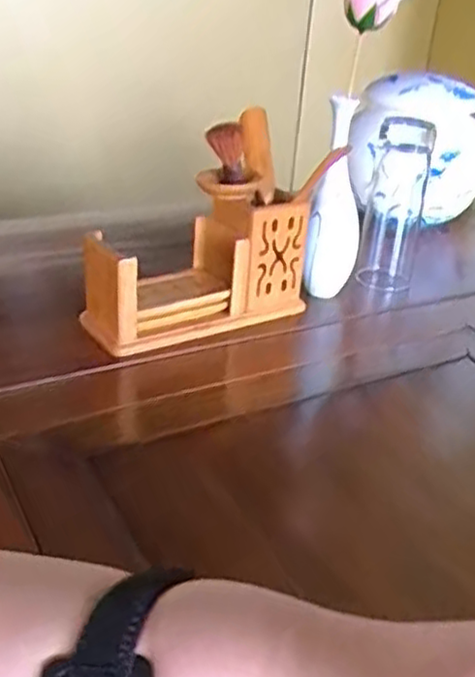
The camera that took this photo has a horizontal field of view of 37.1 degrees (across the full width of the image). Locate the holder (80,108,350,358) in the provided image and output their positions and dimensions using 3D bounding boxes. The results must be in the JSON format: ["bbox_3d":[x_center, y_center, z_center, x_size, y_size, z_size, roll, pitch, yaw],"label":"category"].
[{"bbox_3d":[-0.029,-0.092,0.606,0.210,0.164,0.077,-14,33,-33],"label":"holder"}]

